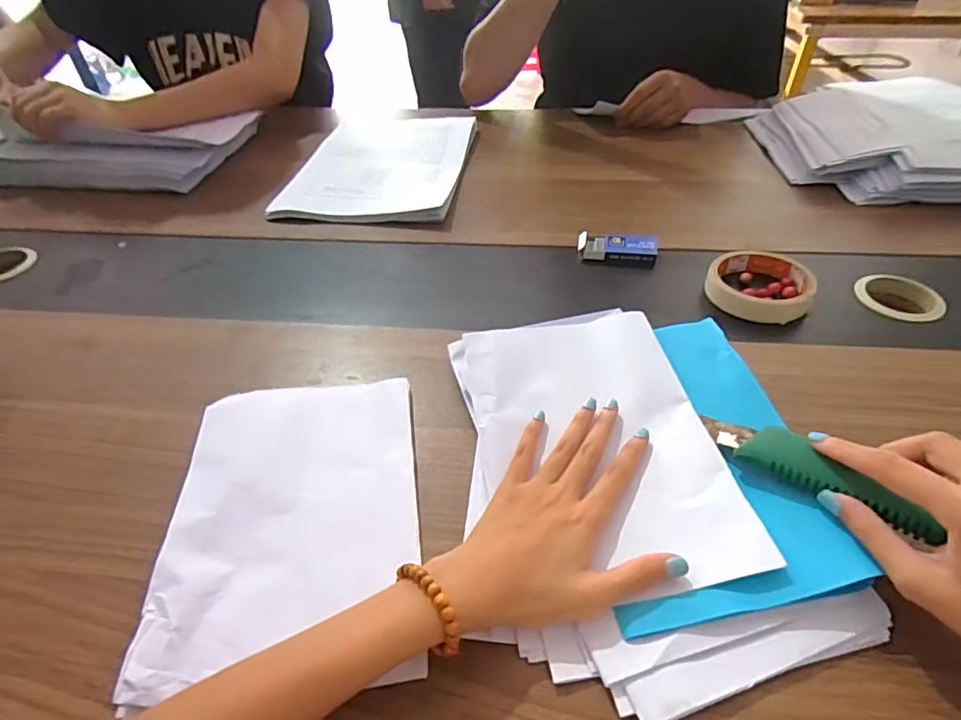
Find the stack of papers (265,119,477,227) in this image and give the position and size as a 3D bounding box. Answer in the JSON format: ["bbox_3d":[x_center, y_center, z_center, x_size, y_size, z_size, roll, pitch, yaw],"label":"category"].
[{"bbox_3d":[-0.126,-0.262,0.724,0.206,0.028,0.290,5,43,8],"label":"stack of papers"}]

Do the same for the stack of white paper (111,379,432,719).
[{"bbox_3d":[-0.116,0.092,0.345,0.149,0.016,0.200,-7,42,-5],"label":"stack of white paper"}]

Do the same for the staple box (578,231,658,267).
[{"bbox_3d":[0.139,-0.113,0.555,0.077,0.020,0.029,6,43,9],"label":"staple box"}]

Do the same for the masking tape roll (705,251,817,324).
[{"bbox_3d":[0.256,-0.070,0.500,0.087,0.023,0.087,19,46,22],"label":"masking tape roll"}]

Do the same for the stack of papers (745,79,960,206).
[{"bbox_3d":[0.523,-0.272,0.671,0.293,0.061,0.296,1,42,4],"label":"stack of papers"}]

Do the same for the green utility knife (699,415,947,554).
[{"bbox_3d":[0.188,0.061,0.316,0.027,0.015,0.124,-31,39,-28],"label":"green utility knife"}]

